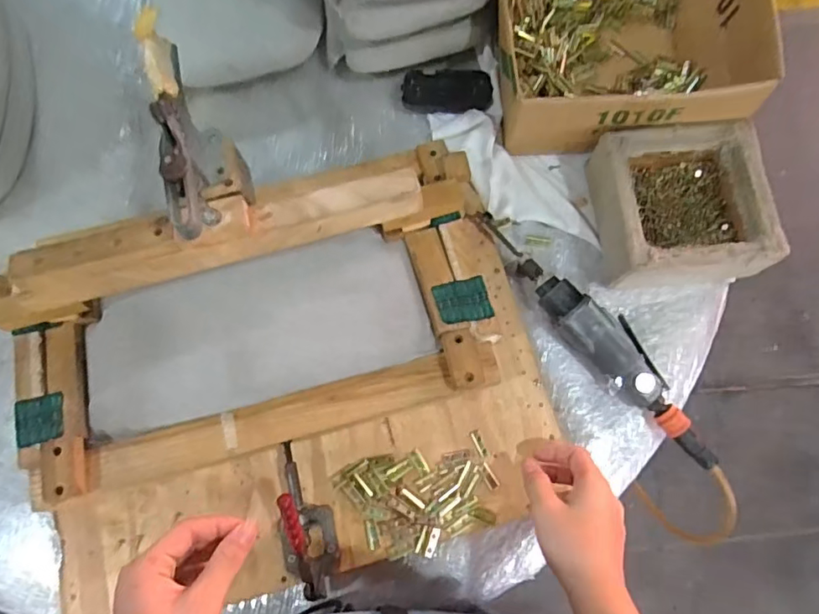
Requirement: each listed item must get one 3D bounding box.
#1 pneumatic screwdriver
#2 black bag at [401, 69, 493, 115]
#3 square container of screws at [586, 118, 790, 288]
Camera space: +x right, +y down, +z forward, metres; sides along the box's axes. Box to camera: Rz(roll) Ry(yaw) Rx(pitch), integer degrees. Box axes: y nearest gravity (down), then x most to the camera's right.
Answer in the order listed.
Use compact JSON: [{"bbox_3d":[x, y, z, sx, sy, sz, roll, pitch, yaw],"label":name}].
[{"bbox_3d":[0.204,0.026,0.598,0.063,0.039,0.356,-44,77,-9],"label":"pneumatic screwdriver"},{"bbox_3d":[0.048,-0.276,0.696,0.112,0.031,0.041,0,74,2],"label":"black bag"},{"bbox_3d":[0.301,-0.110,0.609,0.166,0.070,0.163,-6,74,0],"label":"square container of screws"}]

